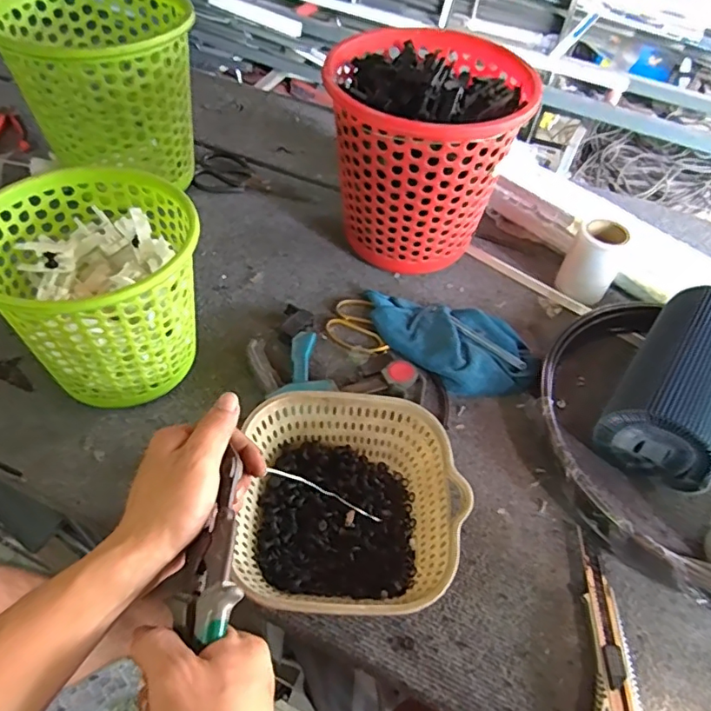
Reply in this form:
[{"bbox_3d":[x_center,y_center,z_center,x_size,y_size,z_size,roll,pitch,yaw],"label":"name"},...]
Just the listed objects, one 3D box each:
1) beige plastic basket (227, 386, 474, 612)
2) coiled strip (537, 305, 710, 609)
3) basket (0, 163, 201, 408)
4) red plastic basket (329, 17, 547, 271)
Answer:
[{"bbox_3d":[-0.010,0.141,0.495,0.199,0.089,0.191,1,51,-4],"label":"beige plastic basket"},{"bbox_3d":[0.376,0.093,0.585,0.344,0.066,0.369,-35,62,-29],"label":"coiled strip"},{"bbox_3d":[-0.256,-0.054,0.561,0.197,0.195,0.201,-24,57,-23],"label":"basket"},{"bbox_3d":[0.081,-0.253,0.722,0.236,0.249,0.240,5,50,-1],"label":"red plastic basket"}]

